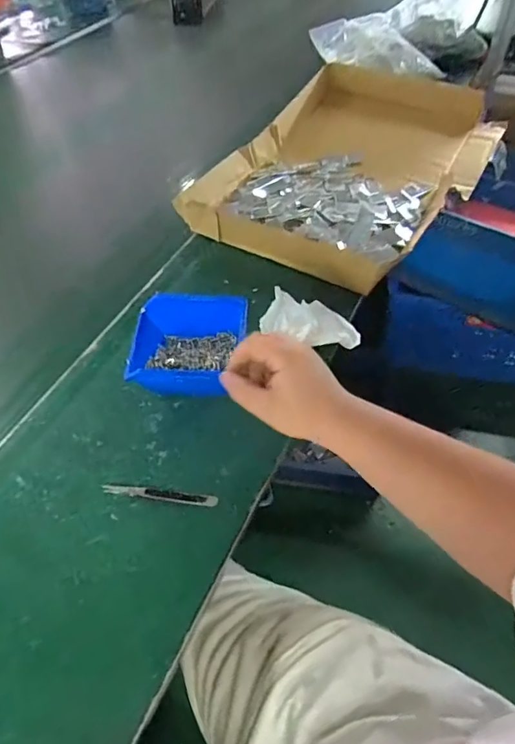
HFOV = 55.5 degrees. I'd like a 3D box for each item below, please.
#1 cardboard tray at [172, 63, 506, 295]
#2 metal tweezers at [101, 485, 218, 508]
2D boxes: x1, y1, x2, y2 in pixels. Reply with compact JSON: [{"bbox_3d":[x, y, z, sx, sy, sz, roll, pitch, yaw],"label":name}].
[{"bbox_3d":[0.155,-0.359,0.830,0.364,0.091,0.539,28,57,23],"label":"cardboard tray"},{"bbox_3d":[-0.099,0.125,0.499,0.116,0.004,0.013,5,51,3],"label":"metal tweezers"}]

